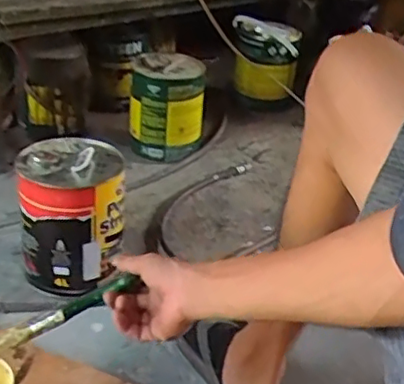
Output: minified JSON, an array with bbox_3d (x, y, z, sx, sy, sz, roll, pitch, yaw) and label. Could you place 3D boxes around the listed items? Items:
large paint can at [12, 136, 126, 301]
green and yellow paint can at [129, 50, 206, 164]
[{"bbox_3d":[-0.206,0.046,1.010,0.153,0.221,0.157,5,32,-3],"label":"large paint can"},{"bbox_3d":[-0.078,-0.187,1.399,0.160,0.191,0.144,8,32,3],"label":"green and yellow paint can"}]

